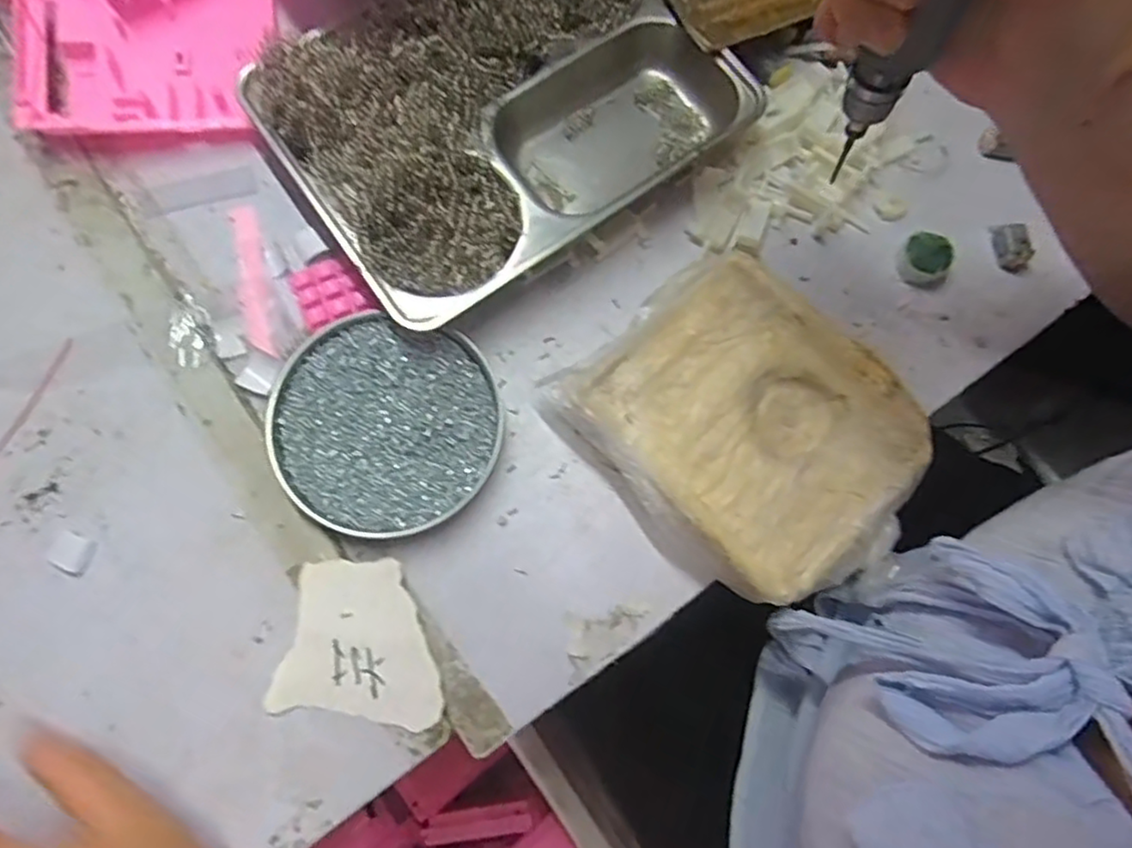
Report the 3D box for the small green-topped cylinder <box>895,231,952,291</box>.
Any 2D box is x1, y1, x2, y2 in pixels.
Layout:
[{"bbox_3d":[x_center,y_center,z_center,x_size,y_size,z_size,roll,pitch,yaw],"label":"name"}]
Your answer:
[{"bbox_3d":[0.245,-0.112,0.455,0.036,0.017,0.036,0,78,-2],"label":"small green-topped cylinder"}]

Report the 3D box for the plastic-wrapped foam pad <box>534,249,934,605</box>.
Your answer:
[{"bbox_3d":[0.111,0.007,0.412,0.162,0.041,0.200,-41,82,-9],"label":"plastic-wrapped foam pad"}]

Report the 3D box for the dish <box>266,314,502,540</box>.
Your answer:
[{"bbox_3d":[-0.110,0.001,0.409,0.133,0.014,0.128,0,78,-2],"label":"dish"}]

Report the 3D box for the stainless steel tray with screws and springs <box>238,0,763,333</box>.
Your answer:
[{"bbox_3d":[-0.038,-0.211,0.438,0.281,0.063,0.207,-35,81,-8],"label":"stainless steel tray with screws and springs"}]

